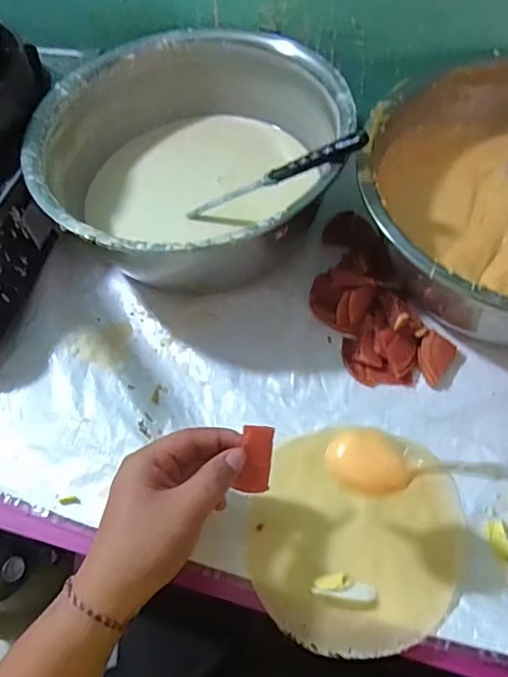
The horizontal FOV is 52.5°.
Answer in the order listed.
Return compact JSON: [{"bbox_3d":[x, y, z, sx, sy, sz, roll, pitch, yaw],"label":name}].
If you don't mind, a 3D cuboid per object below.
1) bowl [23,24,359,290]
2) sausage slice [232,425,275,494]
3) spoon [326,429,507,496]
[{"bbox_3d":[-0.061,-0.178,0.524,0.292,0.098,0.297,-2,59,4],"label":"bowl"},{"bbox_3d":[0.001,0.088,0.373,0.024,0.004,0.048,9,91,-18],"label":"sausage slice"},{"bbox_3d":[0.146,0.086,0.317,0.201,0.029,0.038,1,57,25],"label":"spoon"}]

